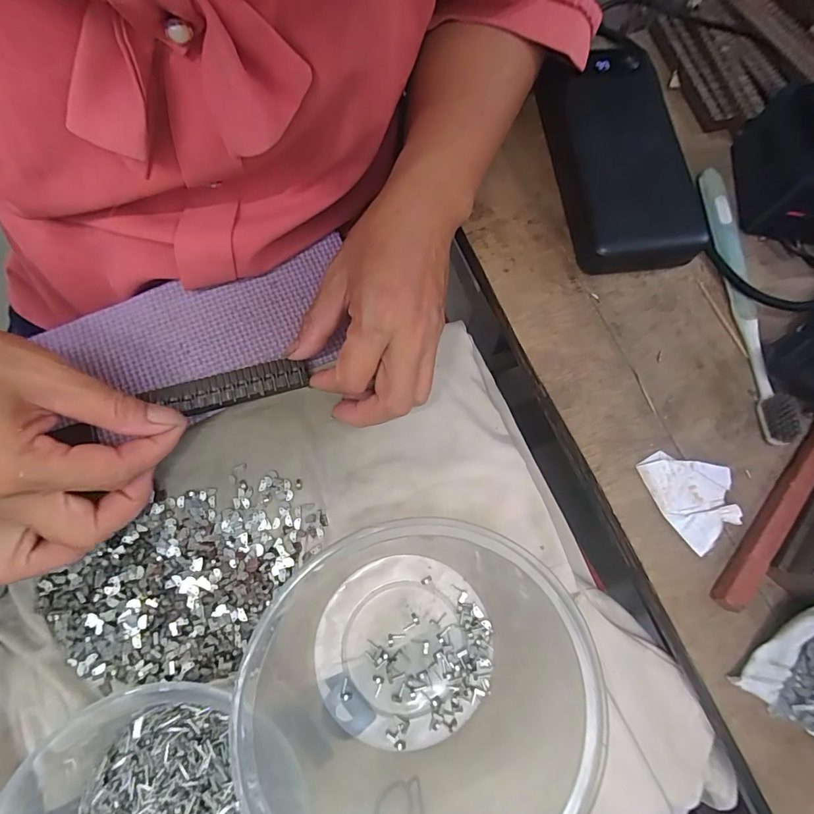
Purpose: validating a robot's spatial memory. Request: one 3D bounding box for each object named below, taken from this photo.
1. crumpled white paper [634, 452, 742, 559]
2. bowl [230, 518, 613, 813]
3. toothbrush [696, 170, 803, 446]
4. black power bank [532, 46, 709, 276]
[{"bbox_3d":[0.156,0.047,0.245,0.039,0.008,0.053,-23,76,-6],"label":"crumpled white paper"},{"bbox_3d":[0.009,0.139,0.209,0.140,0.083,0.157,23,76,6],"label":"bowl"},{"bbox_3d":[0.202,-0.068,0.277,0.024,0.014,0.181,-3,75,-1],"label":"toothbrush"},{"bbox_3d":[0.135,-0.158,0.289,0.074,0.025,0.150,-8,75,-2],"label":"black power bank"}]

